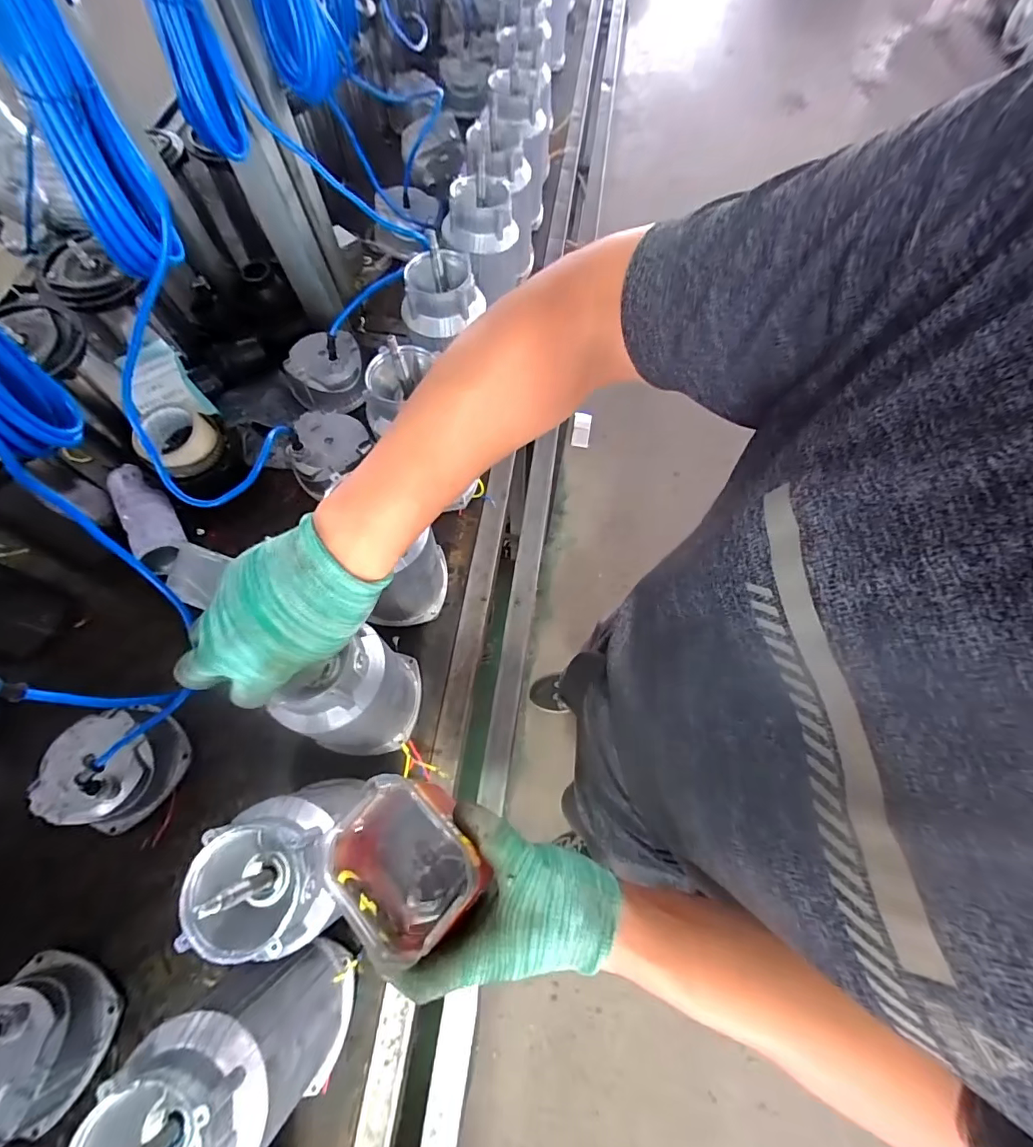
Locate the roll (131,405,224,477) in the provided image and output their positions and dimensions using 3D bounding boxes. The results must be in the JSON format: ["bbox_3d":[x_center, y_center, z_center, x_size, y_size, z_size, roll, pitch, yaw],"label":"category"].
[{"bbox_3d":[-0.484,-0.194,0.668,0.116,0.044,0.105,37,71,13],"label":"roll"}]

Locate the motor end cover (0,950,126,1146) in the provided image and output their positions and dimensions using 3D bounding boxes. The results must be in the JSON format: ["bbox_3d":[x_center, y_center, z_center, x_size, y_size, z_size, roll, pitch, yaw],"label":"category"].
[{"bbox_3d":[-0.478,0.459,0.452,0.127,0.083,0.120,16,67,5],"label":"motor end cover"}]

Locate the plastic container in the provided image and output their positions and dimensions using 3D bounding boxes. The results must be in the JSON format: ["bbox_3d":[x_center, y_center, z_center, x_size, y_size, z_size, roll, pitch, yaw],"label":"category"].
[{"bbox_3d":[-0.073,0.195,0.314,0.090,0.073,0.076,39,71,14],"label":"plastic container"}]

